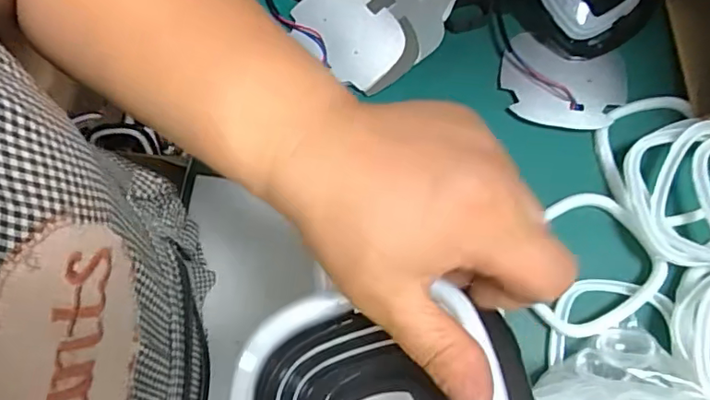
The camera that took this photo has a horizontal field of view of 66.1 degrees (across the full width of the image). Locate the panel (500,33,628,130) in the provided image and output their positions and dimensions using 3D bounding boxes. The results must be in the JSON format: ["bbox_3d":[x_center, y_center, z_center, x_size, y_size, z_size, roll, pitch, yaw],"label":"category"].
[{"bbox_3d":[0.213,-0.119,0.564,0.124,0.020,0.094,19,75,7],"label":"panel"}]

